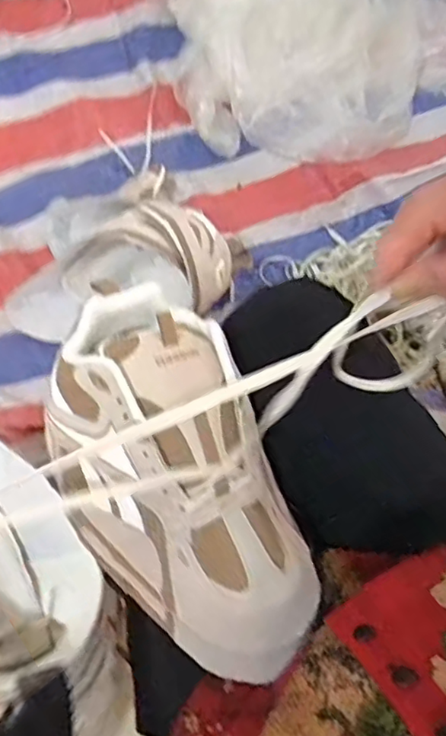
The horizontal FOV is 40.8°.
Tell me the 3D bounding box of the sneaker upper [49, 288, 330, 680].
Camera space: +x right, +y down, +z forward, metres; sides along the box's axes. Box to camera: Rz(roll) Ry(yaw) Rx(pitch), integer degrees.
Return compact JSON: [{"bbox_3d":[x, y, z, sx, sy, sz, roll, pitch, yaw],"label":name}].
[{"bbox_3d":[-0.040,0.074,0.425,0.146,0.071,0.282,-23,76,-8],"label":"sneaker upper"}]

